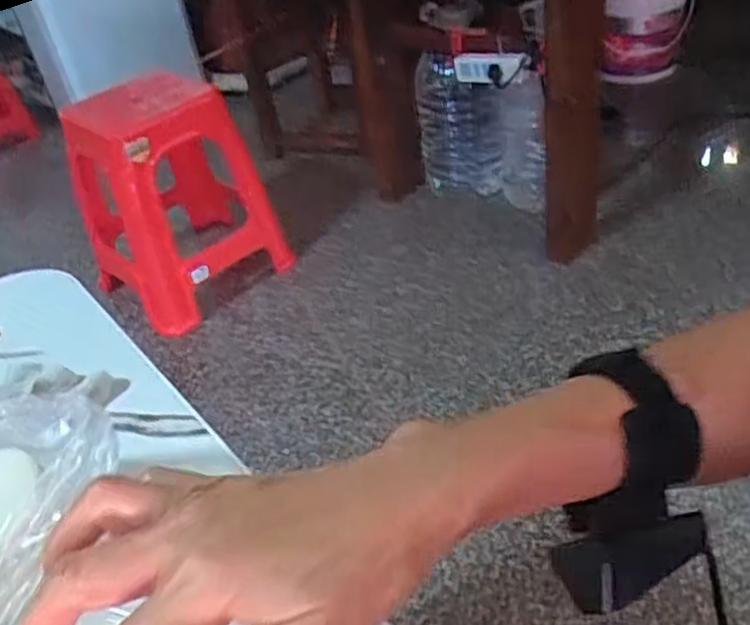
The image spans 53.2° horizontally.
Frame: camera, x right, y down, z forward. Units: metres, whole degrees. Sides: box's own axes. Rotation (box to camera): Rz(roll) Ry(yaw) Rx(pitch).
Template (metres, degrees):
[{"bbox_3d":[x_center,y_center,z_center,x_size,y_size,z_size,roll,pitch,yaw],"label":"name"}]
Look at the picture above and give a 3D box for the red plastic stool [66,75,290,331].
[{"bbox_3d":[-0.419,-0.237,1.534,0.336,0.433,0.355,-36,43,-29],"label":"red plastic stool"}]

